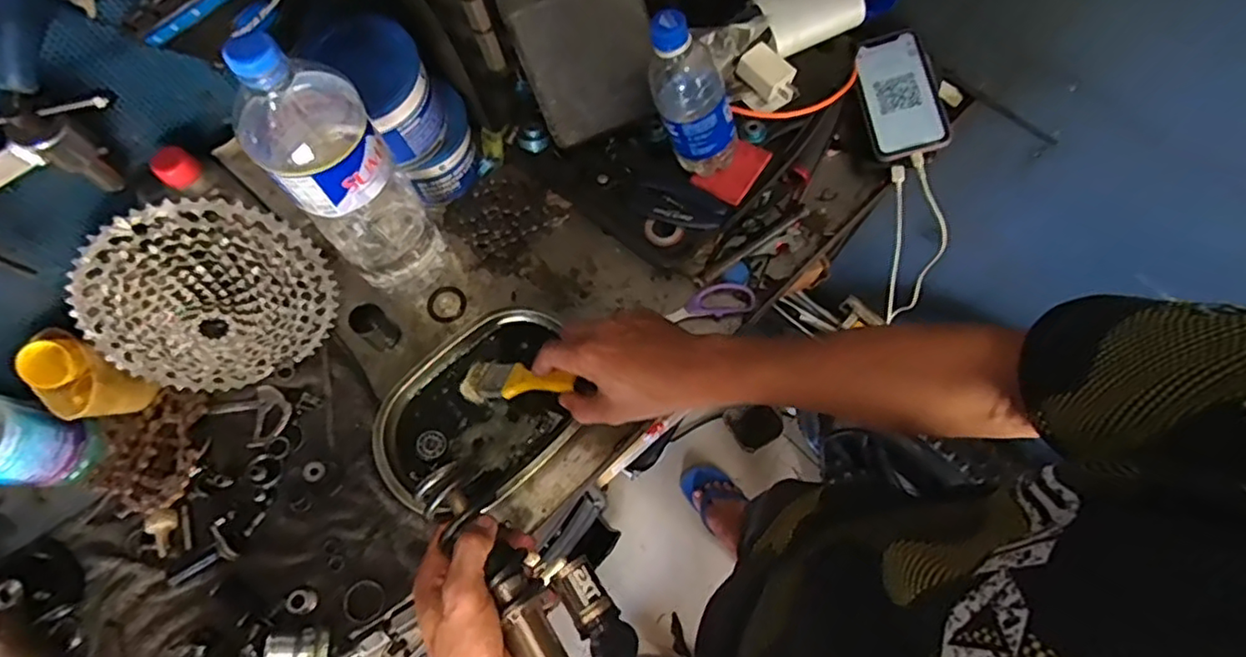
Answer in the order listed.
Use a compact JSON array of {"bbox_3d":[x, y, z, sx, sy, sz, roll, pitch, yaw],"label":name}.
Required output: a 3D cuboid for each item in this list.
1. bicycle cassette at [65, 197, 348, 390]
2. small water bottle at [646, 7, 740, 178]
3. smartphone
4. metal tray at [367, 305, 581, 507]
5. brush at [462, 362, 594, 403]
[{"bbox_3d":[-0.363,-0.016,0.553,0.196,0.189,0.046,-28,43,-11],"label":"bicycle cassette"},{"bbox_3d":[0.062,-0.214,0.573,0.060,0.172,0.059,26,71,37],"label":"small water bottle"},{"bbox_3d":[0.310,-0.260,0.692,0.078,0.016,0.163,-10,71,9],"label":"smartphone"},{"bbox_3d":[-0.136,0.082,0.610,0.210,0.031,0.153,-41,76,-12],"label":"metal tray"},{"bbox_3d":[-0.092,0.049,0.574,0.150,0.018,0.042,-1,67,38],"label":"brush"}]

